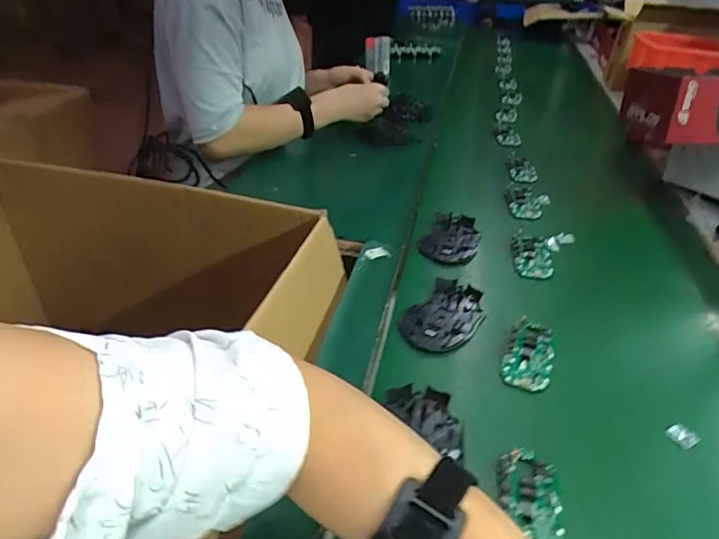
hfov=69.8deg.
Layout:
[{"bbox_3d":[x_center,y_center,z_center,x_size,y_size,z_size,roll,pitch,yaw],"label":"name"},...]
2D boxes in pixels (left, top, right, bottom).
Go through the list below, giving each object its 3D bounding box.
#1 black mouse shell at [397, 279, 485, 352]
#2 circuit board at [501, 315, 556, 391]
[{"bbox_3d":[0.092,0.050,0.558,0.071,0.012,0.106,28,44,31],"label":"black mouse shell"},{"bbox_3d":[0.170,0.084,0.513,0.044,0.010,0.086,18,44,16],"label":"circuit board"}]

